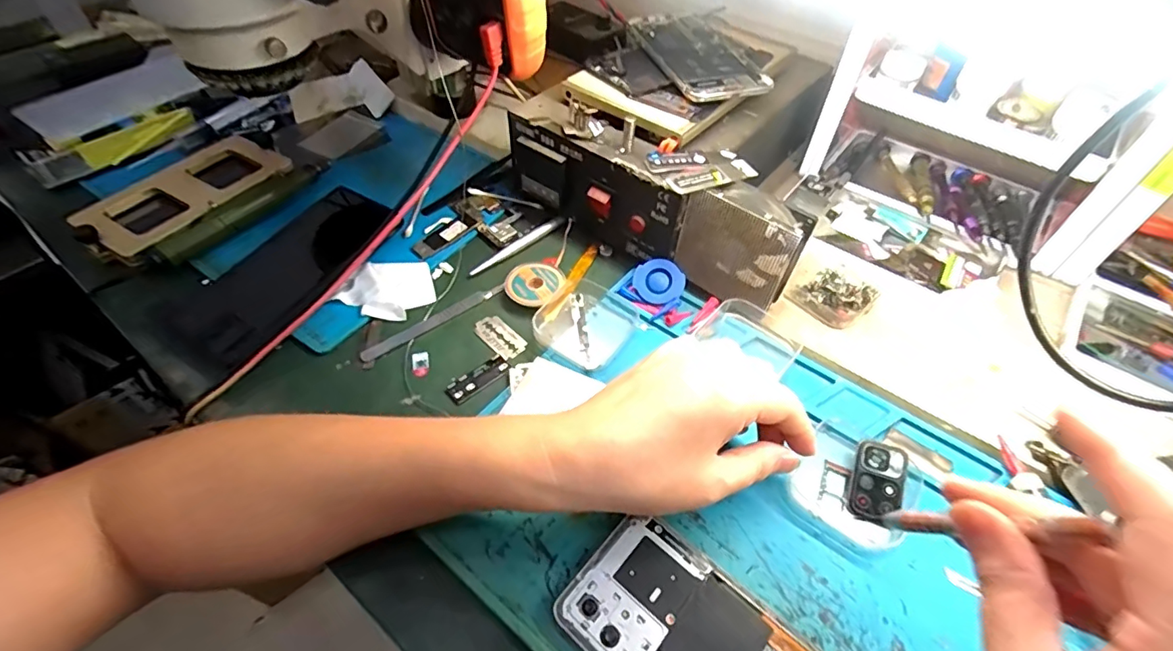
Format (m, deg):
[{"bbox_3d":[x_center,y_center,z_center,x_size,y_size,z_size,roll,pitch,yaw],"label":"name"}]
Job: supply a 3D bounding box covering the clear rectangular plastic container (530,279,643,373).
[{"bbox_3d":[0.001,-0.004,0.380,0.066,0.009,0.071,31,56,22],"label":"clear rectangular plastic container"}]

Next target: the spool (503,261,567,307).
[{"bbox_3d":[-0.039,-0.033,0.406,0.041,0.011,0.046,37,58,26],"label":"spool"}]

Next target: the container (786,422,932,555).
[{"bbox_3d":[0.156,0.092,0.301,0.061,0.017,0.063,32,56,23],"label":"container"}]

